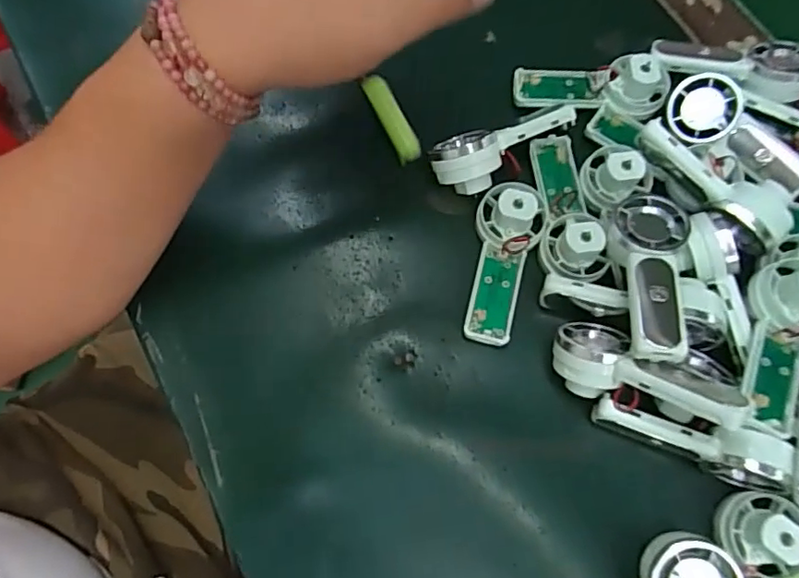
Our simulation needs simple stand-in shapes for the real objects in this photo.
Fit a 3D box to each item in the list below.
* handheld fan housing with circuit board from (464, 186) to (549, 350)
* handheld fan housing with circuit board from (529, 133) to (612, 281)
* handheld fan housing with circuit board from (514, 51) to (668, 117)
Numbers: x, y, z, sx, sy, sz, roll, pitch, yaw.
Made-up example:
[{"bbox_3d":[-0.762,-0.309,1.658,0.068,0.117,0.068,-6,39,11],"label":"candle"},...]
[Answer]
[{"bbox_3d":[0.055,-0.016,0.322,0.036,0.027,0.089,17,73,6],"label":"handheld fan housing with circuit board"},{"bbox_3d":[0.096,-0.049,0.331,0.034,0.022,0.094,-2,72,0],"label":"handheld fan housing with circuit board"},{"bbox_3d":[0.118,-0.124,0.357,0.092,0.023,0.035,-1,72,0],"label":"handheld fan housing with circuit board"}]

